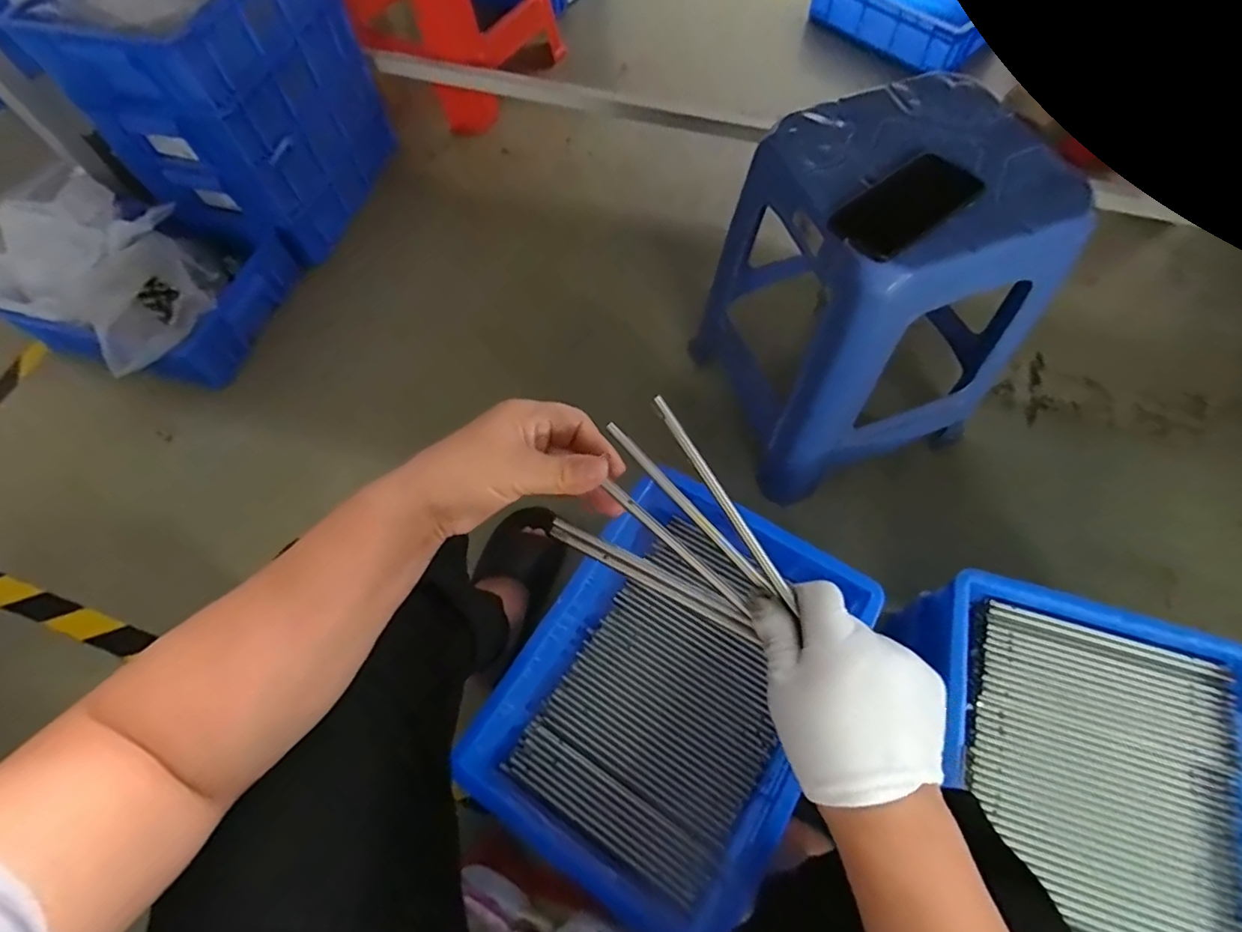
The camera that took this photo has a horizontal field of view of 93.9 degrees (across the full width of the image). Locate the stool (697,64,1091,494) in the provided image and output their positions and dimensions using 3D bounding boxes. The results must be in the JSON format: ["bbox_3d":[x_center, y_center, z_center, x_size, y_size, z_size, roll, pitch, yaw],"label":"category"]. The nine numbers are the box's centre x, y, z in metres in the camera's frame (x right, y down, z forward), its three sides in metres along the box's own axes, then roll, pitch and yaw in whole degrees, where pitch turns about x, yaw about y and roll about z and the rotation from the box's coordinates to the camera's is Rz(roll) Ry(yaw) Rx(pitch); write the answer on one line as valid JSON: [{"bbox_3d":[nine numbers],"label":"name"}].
[{"bbox_3d":[0.326,-0.221,0.815,0.314,0.432,0.337,-19,65,-7],"label":"stool"}]

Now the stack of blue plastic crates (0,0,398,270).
[{"bbox_3d":[-0.717,-0.682,1.116,0.332,0.450,0.434,12,65,8],"label":"stack of blue plastic crates"}]

